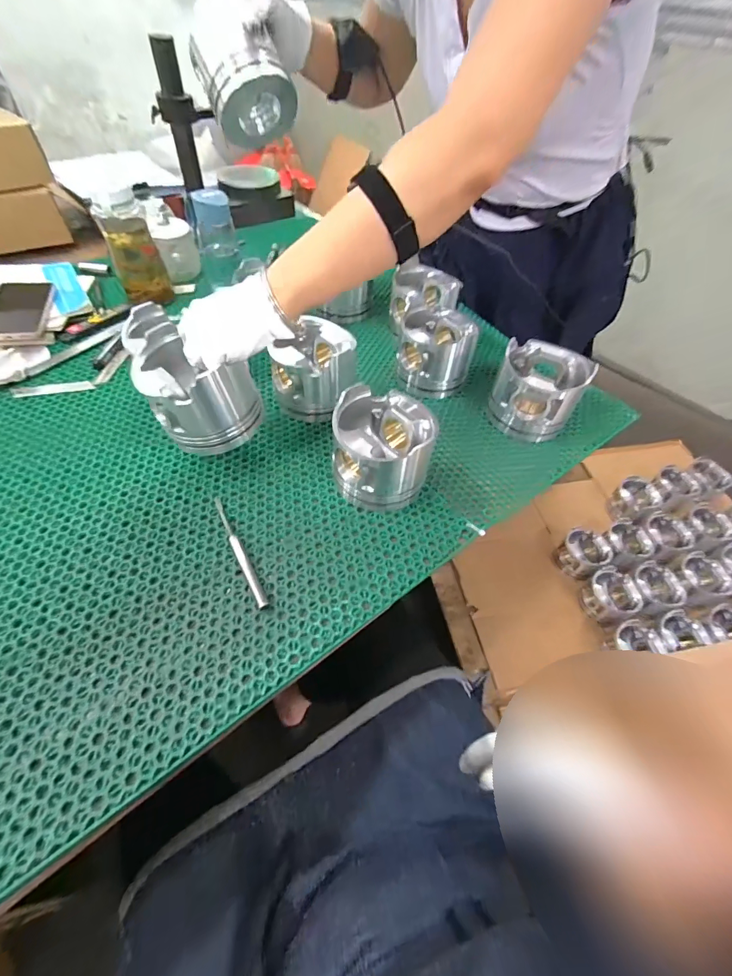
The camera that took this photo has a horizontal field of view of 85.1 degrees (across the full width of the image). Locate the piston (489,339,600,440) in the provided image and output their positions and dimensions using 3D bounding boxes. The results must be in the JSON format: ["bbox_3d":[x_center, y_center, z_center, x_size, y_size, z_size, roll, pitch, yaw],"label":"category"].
[{"bbox_3d":[0.240,-0.133,0.564,0.110,0.107,0.108,29,55,16],"label":"piston"}]

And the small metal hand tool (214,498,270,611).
[{"bbox_3d":[-0.137,0.063,0.424,0.010,0.010,0.148,-23,57,-21],"label":"small metal hand tool"}]

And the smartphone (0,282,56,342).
[{"bbox_3d":[-0.552,-0.283,0.636,0.080,0.006,0.154,-5,59,-17],"label":"smartphone"}]

